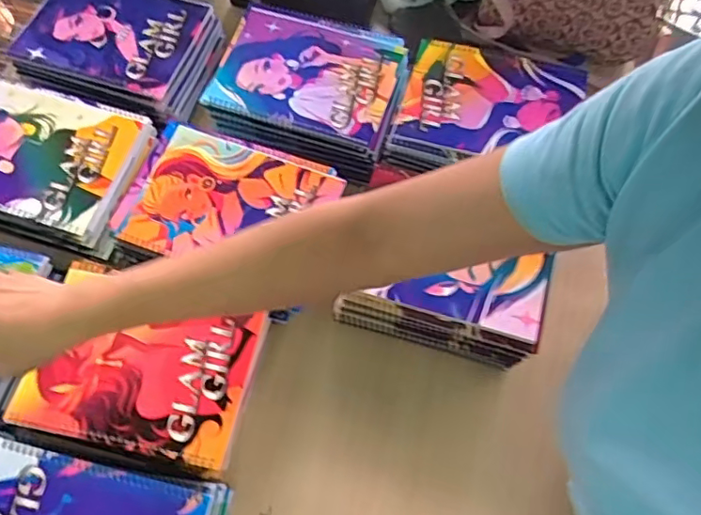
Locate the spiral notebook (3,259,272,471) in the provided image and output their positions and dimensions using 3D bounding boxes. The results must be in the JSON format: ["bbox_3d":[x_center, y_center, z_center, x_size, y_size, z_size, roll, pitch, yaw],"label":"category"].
[{"bbox_3d":[-0.187,0.094,0.510,0.196,0.009,0.149,13,68,5],"label":"spiral notebook"}]

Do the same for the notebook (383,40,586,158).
[{"bbox_3d":[0.160,-0.175,0.638,0.200,0.016,0.146,10,67,4],"label":"notebook"}]

